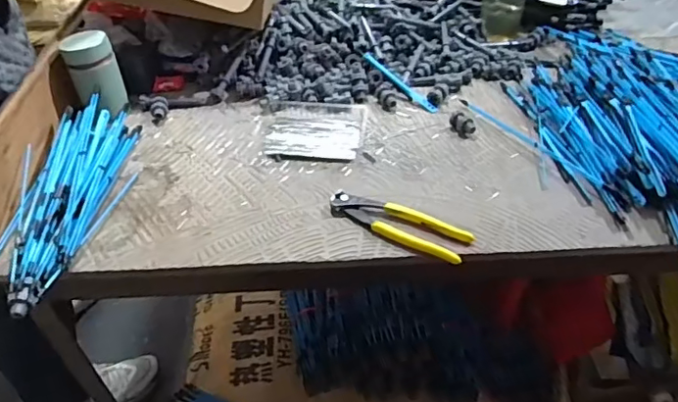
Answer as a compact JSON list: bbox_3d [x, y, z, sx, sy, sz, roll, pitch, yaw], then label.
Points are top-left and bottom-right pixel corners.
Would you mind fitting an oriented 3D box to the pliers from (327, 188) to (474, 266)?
[{"bbox_3d":[0.064,0.024,0.632,0.171,0.015,0.048,17,48,23],"label":"pliers"}]

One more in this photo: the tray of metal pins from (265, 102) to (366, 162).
[{"bbox_3d":[-0.037,-0.101,0.769,0.135,0.011,0.115,1,44,9],"label":"tray of metal pins"}]

